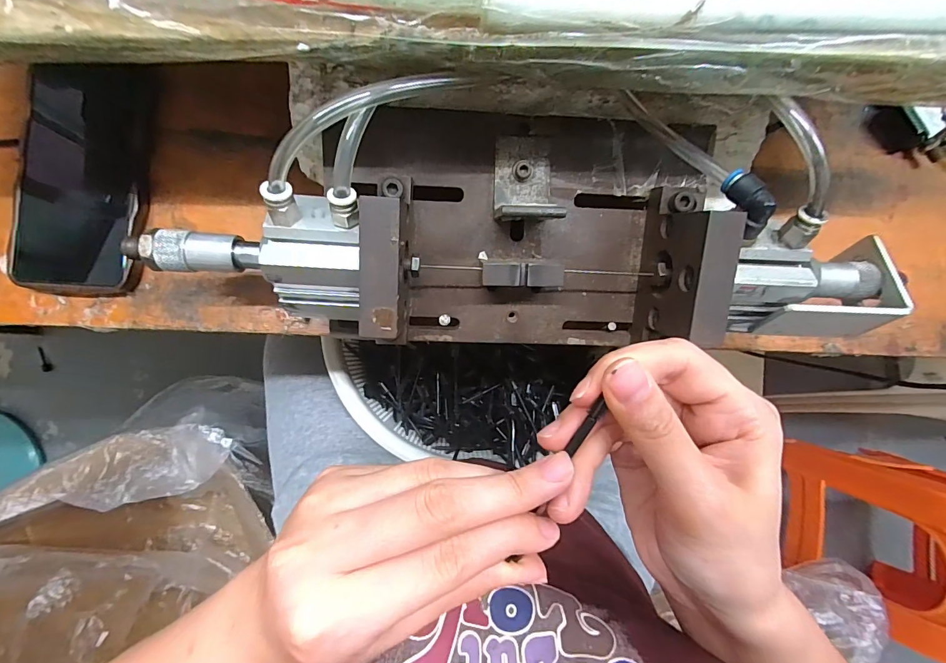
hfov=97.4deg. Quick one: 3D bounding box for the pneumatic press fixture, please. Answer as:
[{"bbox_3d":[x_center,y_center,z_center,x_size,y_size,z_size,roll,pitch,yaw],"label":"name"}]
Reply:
[{"bbox_3d":[0.035,-0.068,0.262,0.435,0.118,0.147,1,85,-4],"label":"pneumatic press fixture"}]

